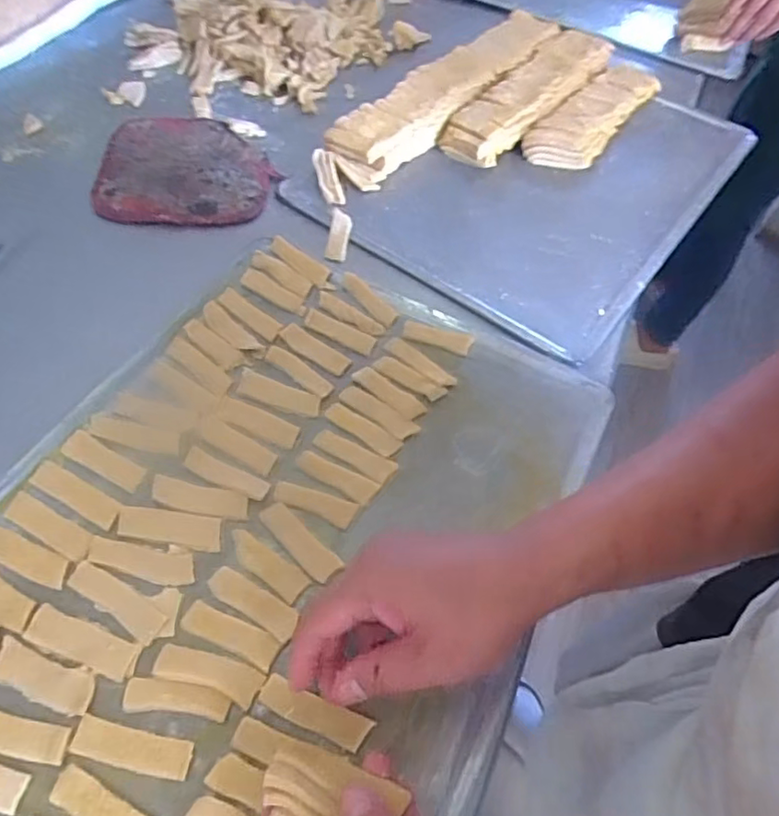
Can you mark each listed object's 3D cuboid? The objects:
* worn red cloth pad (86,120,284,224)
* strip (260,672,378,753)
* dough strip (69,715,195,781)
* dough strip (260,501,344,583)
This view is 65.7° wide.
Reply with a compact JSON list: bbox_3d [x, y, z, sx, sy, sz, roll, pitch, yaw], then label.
[{"bbox_3d":[-0.191,-0.231,0.576,0.152,0.011,0.160,4,55,-3],"label":"worn red cloth pad"},{"bbox_3d":[-0.040,0.162,0.322,0.060,0.005,0.017,22,56,10],"label":"strip"},{"bbox_3d":[-0.130,0.171,0.304,0.059,0.004,0.018,12,55,3],"label":"dough strip"},{"bbox_3d":[-0.057,0.082,0.378,0.058,0.004,0.020,39,60,20],"label":"dough strip"}]

